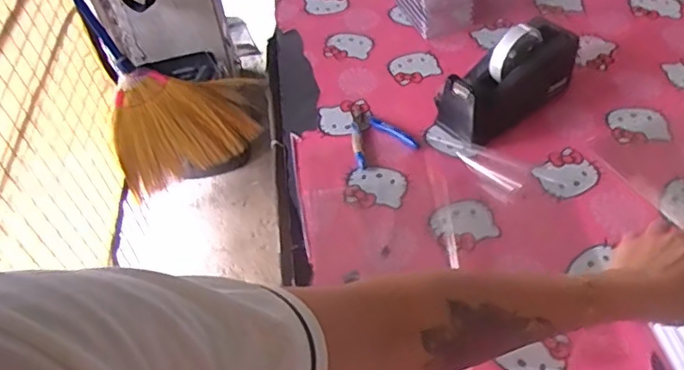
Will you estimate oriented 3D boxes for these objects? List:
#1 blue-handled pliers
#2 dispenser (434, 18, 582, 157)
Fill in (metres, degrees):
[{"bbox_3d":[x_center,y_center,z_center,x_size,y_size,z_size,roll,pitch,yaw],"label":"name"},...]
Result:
[{"bbox_3d":[0.043,-0.075,0.852,0.092,0.013,0.117,-22,49,-13],"label":"blue-handled pliers"},{"bbox_3d":[0.222,-0.147,0.830,0.215,0.119,0.085,-31,52,-21],"label":"dispenser"}]

